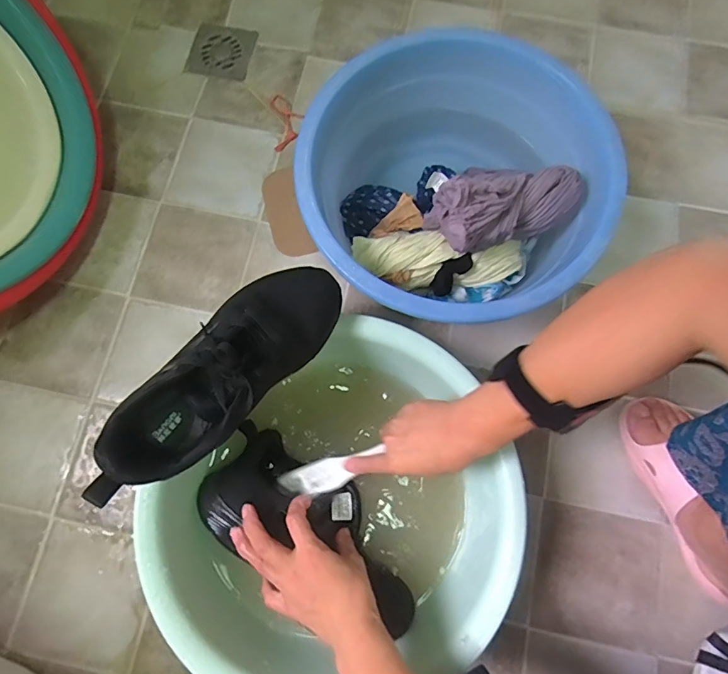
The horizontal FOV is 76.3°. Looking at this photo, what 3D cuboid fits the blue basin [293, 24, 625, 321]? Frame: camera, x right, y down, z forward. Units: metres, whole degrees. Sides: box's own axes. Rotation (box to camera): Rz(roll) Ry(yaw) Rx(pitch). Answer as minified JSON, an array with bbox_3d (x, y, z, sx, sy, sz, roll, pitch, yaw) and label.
[{"bbox_3d":[0.111,-0.180,0.569,0.353,0.155,0.336,0,77,-1],"label":"blue basin"}]

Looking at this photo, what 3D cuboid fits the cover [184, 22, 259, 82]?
[{"bbox_3d":[-0.238,-0.481,0.780,0.104,0.007,0.097,11,77,3],"label":"cover"}]

